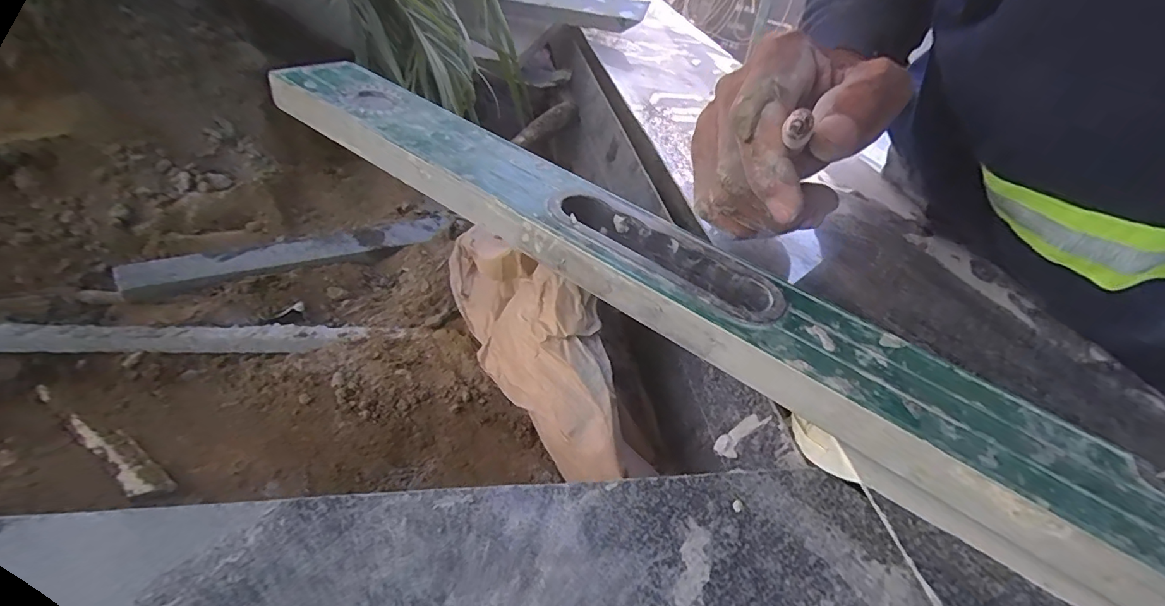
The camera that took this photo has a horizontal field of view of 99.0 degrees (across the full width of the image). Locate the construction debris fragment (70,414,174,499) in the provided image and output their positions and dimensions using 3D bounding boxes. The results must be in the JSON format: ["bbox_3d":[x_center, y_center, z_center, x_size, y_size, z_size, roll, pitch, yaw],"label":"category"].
[{"bbox_3d":[-0.277,0.089,0.297,0.093,0.004,0.017,30,43,19],"label":"construction debris fragment"}]

